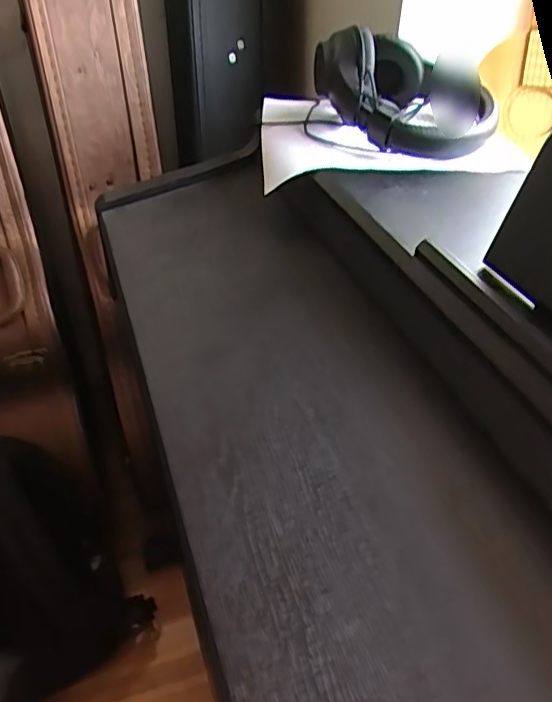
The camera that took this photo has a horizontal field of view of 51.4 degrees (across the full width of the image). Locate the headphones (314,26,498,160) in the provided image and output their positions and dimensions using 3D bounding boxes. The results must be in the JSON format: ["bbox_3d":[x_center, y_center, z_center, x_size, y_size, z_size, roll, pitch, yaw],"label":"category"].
[{"bbox_3d":[0.138,-0.270,0.607,0.141,0.096,0.164,-14,41,-18],"label":"headphones"}]

